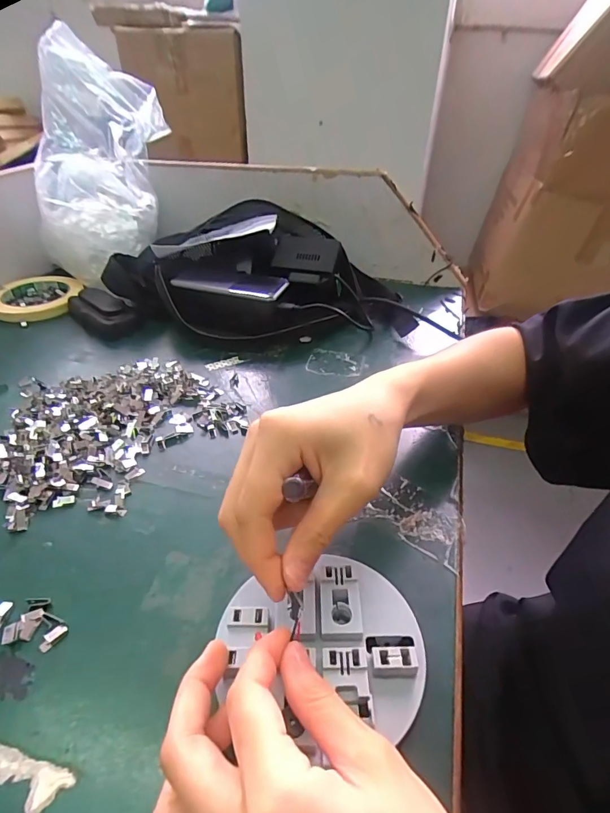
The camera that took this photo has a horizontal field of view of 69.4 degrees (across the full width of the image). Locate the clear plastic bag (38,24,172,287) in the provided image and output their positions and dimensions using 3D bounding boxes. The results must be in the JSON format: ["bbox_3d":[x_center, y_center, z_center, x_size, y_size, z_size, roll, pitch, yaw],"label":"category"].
[{"bbox_3d":[-0.251,-0.299,0.537,0.161,0.232,0.115,-12,31,-13],"label":"clear plastic bag"}]

